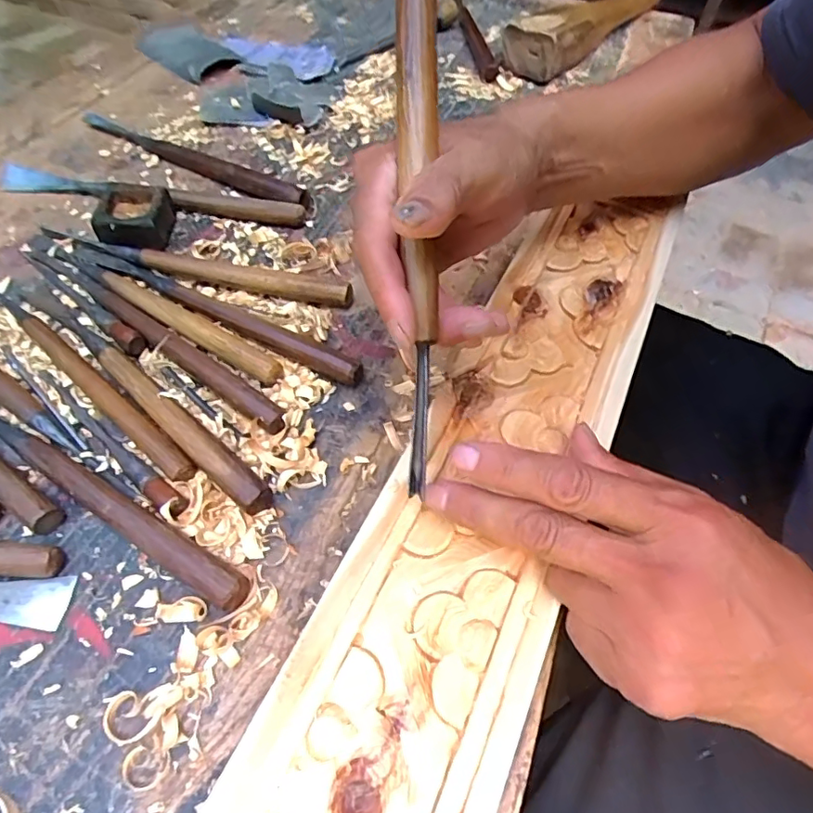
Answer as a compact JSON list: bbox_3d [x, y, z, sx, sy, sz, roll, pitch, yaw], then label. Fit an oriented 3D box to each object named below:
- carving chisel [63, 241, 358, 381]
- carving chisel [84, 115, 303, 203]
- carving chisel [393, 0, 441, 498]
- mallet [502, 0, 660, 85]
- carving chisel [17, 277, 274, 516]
[{"bbox_3d":[-0.135,-0.071,0.376,0.246,0.018,0.022,28,58,15],"label":"carving chisel"},{"bbox_3d":[-0.190,-0.214,0.473,0.243,0.018,0.015,28,58,16],"label":"carving chisel"},{"bbox_3d":[0.006,-0.075,0.244,0.019,0.013,0.224,-1,91,2],"label":"carving chisel"},{"bbox_3d":[0.218,-0.453,0.633,0.063,0.045,0.276,36,61,20],"label":"mallet"},{"bbox_3d":[-0.172,-0.018,0.339,0.257,0.015,0.016,37,61,21],"label":"carving chisel"}]

